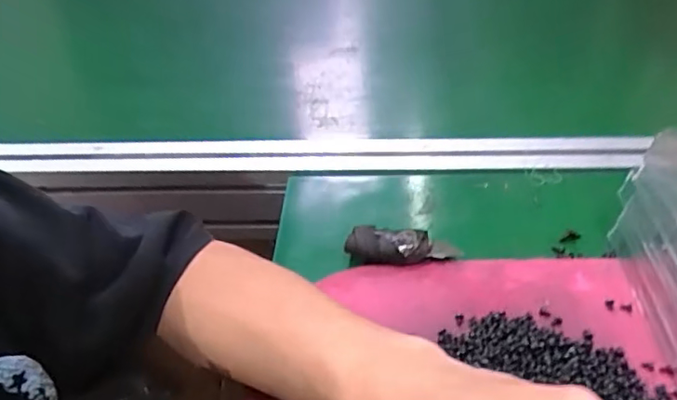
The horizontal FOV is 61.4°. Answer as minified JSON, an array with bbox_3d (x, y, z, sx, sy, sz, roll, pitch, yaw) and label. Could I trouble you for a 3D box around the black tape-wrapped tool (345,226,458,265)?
[{"bbox_3d":[0.040,0.030,0.368,0.070,0.017,0.023,9,43,13],"label":"black tape-wrapped tool"}]

